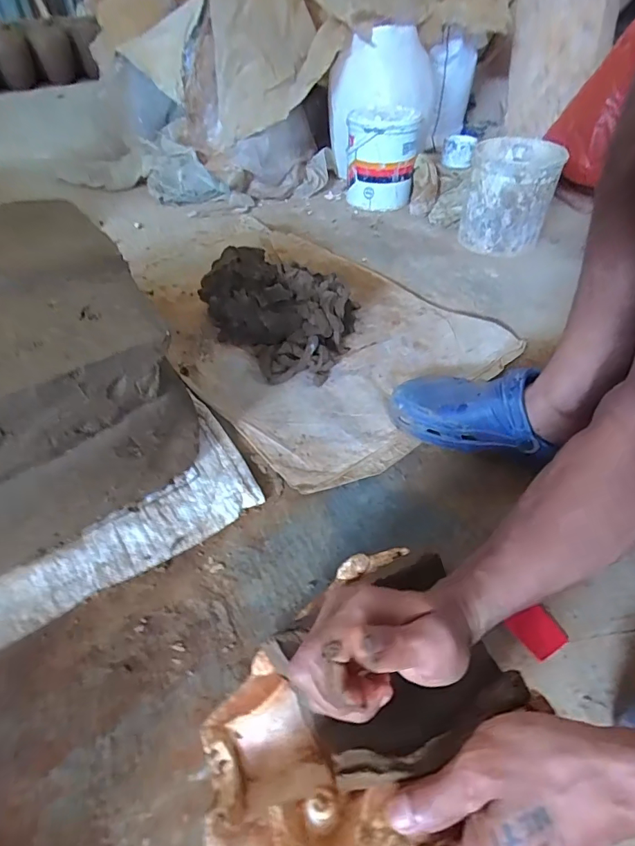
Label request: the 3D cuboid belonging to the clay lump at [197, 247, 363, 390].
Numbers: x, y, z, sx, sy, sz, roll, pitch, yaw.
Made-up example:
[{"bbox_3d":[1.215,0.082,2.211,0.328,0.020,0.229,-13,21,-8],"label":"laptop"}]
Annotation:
[{"bbox_3d":[-0.073,-0.185,0.719,0.250,0.100,0.227,12,47,11],"label":"clay lump"}]

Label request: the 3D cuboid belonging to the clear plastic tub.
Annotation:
[{"bbox_3d":[0.393,-0.465,0.927,0.161,0.191,0.148,12,47,11],"label":"clear plastic tub"}]

